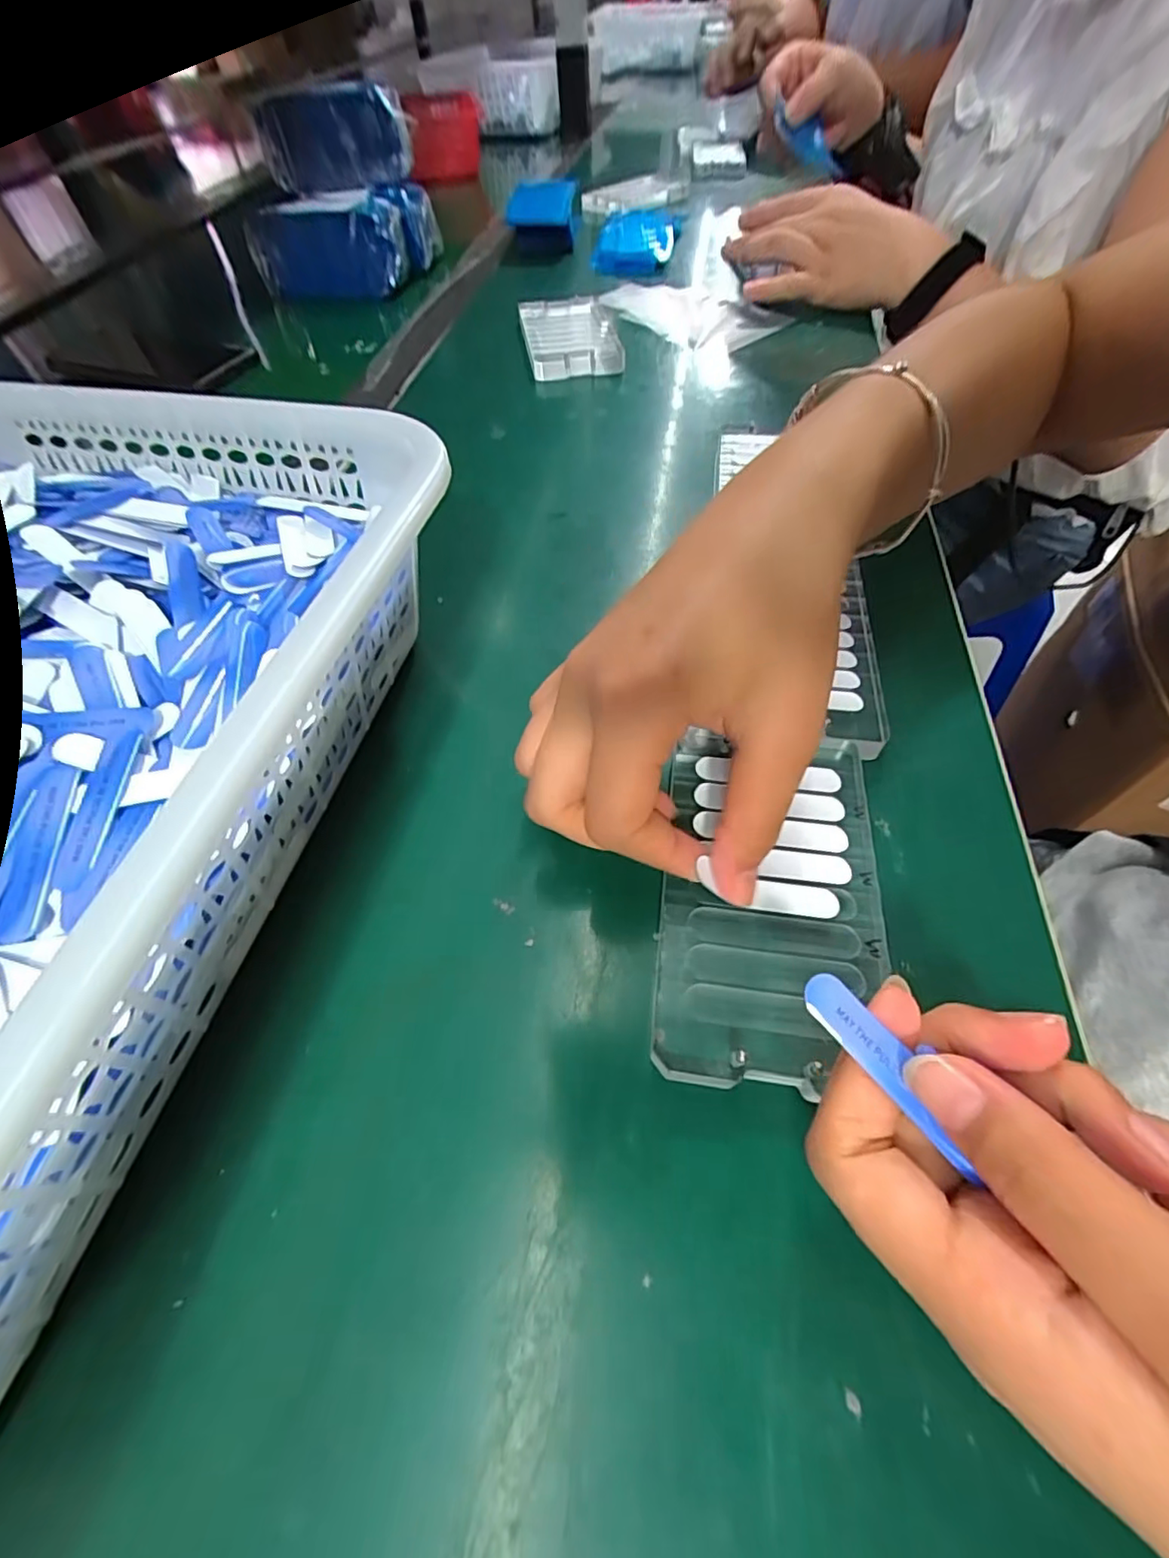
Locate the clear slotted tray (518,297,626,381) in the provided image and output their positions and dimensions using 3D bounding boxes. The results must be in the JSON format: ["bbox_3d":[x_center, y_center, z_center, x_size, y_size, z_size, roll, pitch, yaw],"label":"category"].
[{"bbox_3d":[-0.011,-0.350,0.458,0.072,0.019,0.114,-8,56,-3],"label":"clear slotted tray"}]

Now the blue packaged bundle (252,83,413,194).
[{"bbox_3d":[-0.232,-0.594,0.538,0.143,0.063,0.033,-1,56,2],"label":"blue packaged bundle"}]

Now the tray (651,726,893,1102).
[{"bbox_3d":[0.061,0.036,0.192,0.069,0.010,0.119,5,56,6],"label":"tray"}]

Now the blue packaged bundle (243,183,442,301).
[{"bbox_3d":[-0.232,-0.530,0.567,0.139,0.060,0.126,12,57,11],"label":"blue packaged bundle"}]

